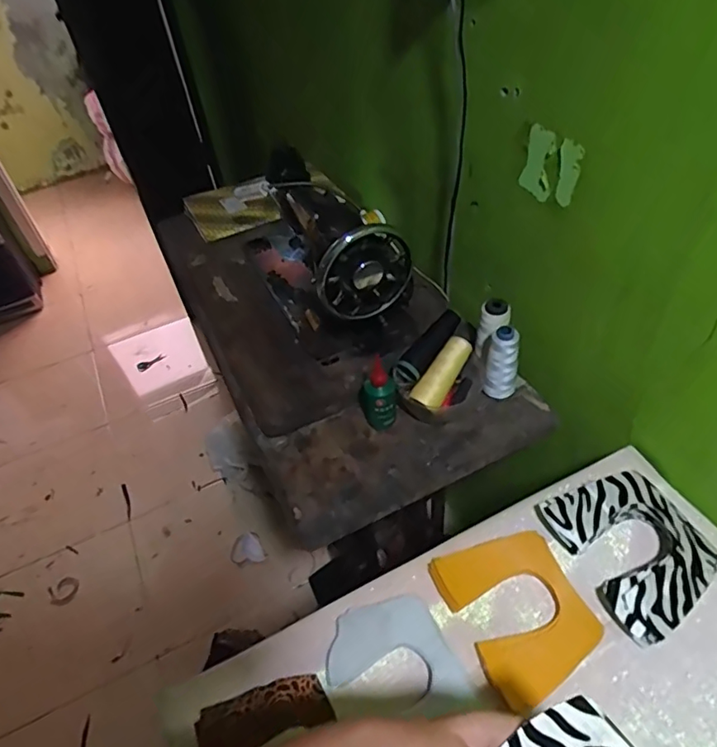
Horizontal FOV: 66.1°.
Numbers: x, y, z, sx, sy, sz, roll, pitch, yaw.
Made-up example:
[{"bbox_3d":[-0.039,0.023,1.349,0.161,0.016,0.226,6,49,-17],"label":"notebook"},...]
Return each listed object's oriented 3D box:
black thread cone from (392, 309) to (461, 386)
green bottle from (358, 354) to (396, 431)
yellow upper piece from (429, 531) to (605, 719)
[{"bbox_3d":[0.097,-0.035,0.761,0.037,0.035,0.128,32,72,30],"label":"black thread cone"},{"bbox_3d":[0.024,0.019,0.741,0.046,0.090,0.060,-12,48,-4],"label":"green bottle"},{"bbox_3d":[0.165,0.241,0.567,0.126,0.017,0.155,-22,48,-13],"label":"yellow upper piece"}]

